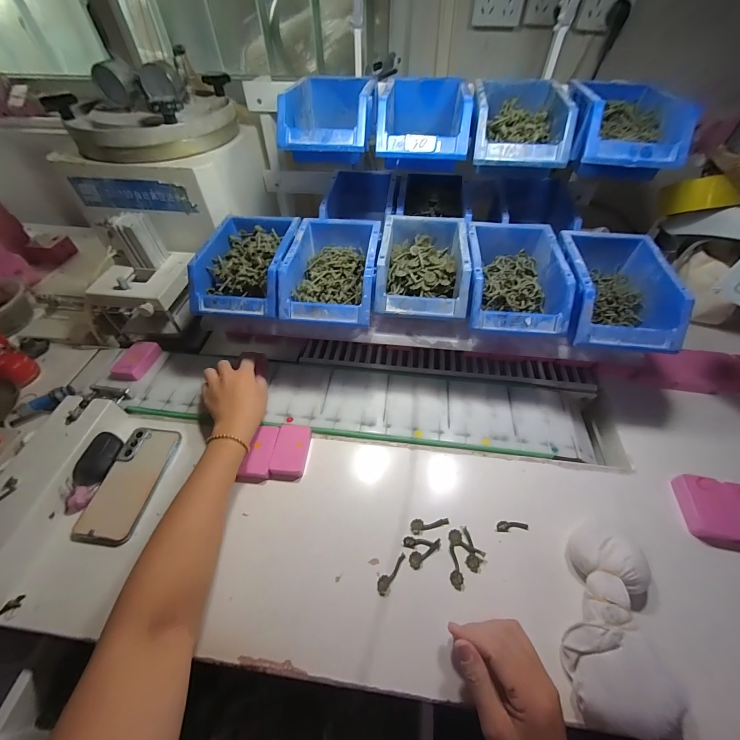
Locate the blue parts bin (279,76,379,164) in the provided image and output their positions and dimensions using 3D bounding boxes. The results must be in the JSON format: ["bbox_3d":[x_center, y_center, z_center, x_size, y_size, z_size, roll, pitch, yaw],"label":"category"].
[{"bbox_3d":[-0.055,-0.385,0.495,0.117,0.067,0.193,6,51,5],"label":"blue parts bin"}]

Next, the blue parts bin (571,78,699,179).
[{"bbox_3d":[0.350,-0.349,0.467,0.126,0.080,0.207,8,52,7],"label":"blue parts bin"}]

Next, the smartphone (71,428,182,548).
[{"bbox_3d":[-0.318,0.148,0.435,0.077,0.012,0.151,4,51,4],"label":"smartphone"}]

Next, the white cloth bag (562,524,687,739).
[{"bbox_3d":[0.242,0.246,0.323,0.082,0.042,0.167,13,52,11],"label":"white cloth bag"}]

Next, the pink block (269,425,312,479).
[{"bbox_3d":[-0.109,0.113,0.456,0.045,0.019,0.073,4,51,4],"label":"pink block"}]

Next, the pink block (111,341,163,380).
[{"bbox_3d":[-0.392,-0.018,0.551,0.040,0.022,0.075,10,52,9],"label":"pink block"}]

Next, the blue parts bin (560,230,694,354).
[{"bbox_3d":[0.326,-0.113,0.446,0.123,0.065,0.191,4,51,4],"label":"blue parts bin"}]

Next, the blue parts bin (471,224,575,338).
[{"bbox_3d":[0.197,-0.130,0.460,0.121,0.068,0.183,4,51,4],"label":"blue parts bin"}]

